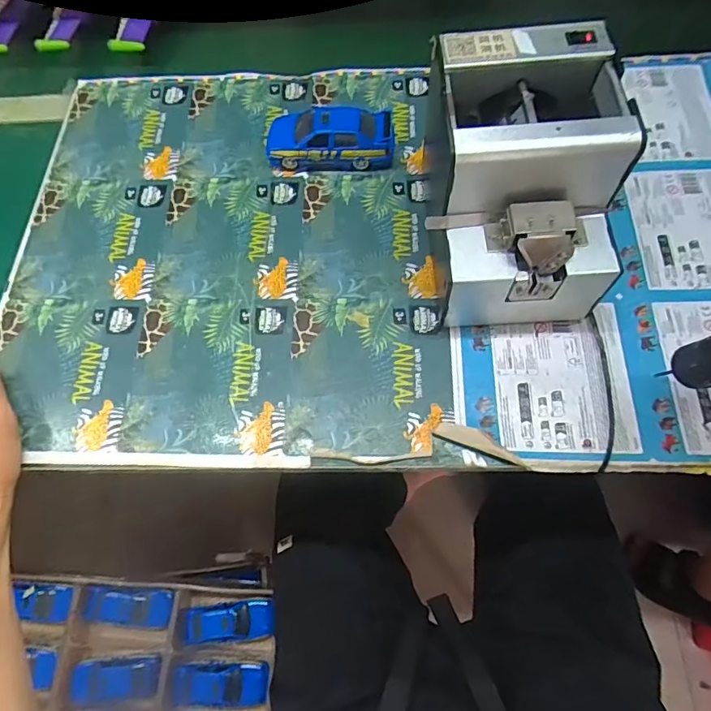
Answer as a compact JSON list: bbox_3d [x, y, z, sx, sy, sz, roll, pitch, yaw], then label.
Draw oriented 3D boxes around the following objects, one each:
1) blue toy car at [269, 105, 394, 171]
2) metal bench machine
[{"bbox_3d":[-0.025,-0.218,0.486,0.126,0.044,0.047,-2,68,2],"label":"blue toy car"},{"bbox_3d":[0.130,-0.132,0.389,0.127,0.146,0.172,-3,68,1],"label":"metal bench machine"}]

